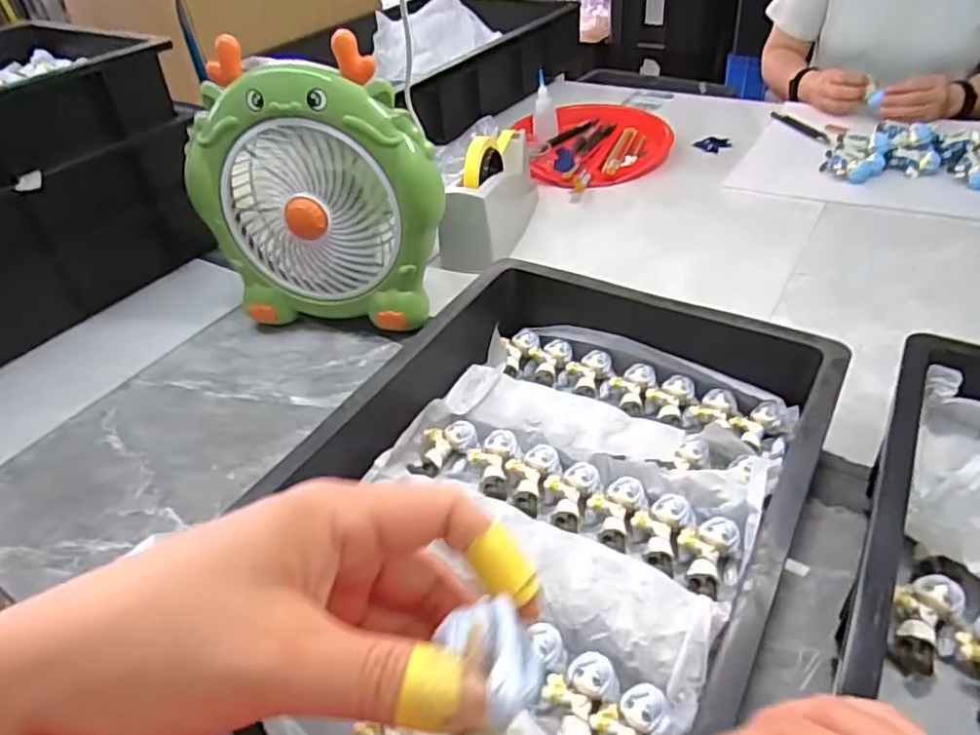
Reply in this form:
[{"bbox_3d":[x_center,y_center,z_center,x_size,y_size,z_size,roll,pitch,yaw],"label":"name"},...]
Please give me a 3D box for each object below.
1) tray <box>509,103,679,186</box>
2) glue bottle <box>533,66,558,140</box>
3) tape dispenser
[{"bbox_3d":[0.172,-0.353,0.994,0.236,0.045,0.233,-4,41,4],"label":"tray"},{"bbox_3d":[0.091,-0.419,1.036,0.040,0.104,0.030,-1,0,7],"label":"glue bottle"},{"bbox_3d":[-0.001,-0.230,0.813,0.088,0.119,0.207,5,42,14],"label":"tape dispenser"}]

